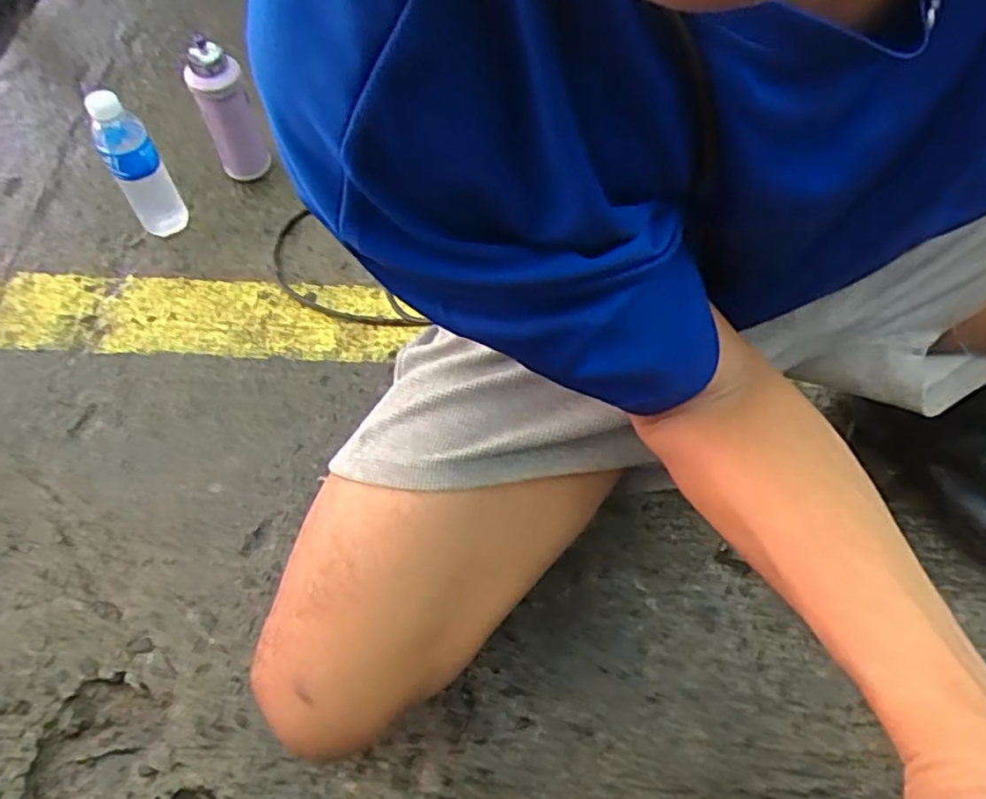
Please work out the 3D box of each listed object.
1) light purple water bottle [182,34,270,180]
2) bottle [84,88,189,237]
[{"bbox_3d":[-0.312,-0.332,0.805,0.059,0.173,0.064,-18,63,-8],"label":"light purple water bottle"},{"bbox_3d":[-0.399,-0.259,0.763,0.054,0.178,0.062,-29,64,-15],"label":"bottle"}]

